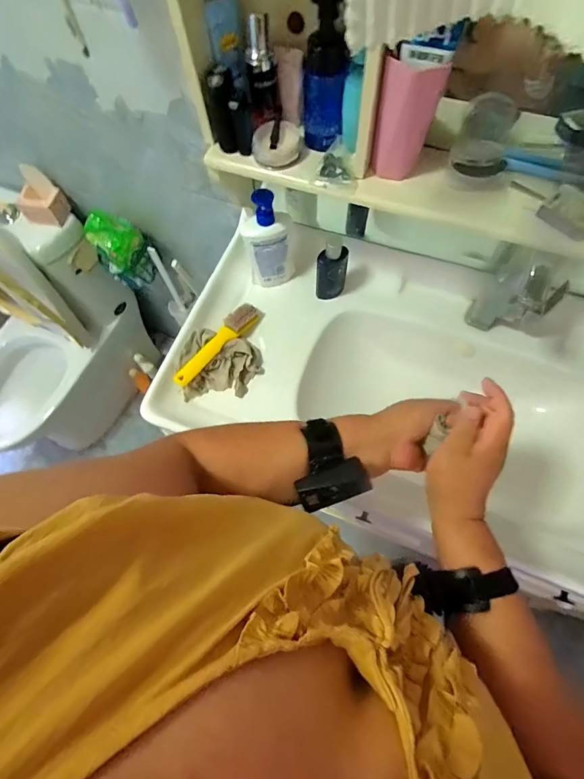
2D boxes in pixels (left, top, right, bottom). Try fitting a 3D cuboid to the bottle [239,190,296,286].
[{"bbox_3d":[-0.040,-0.261,0.695,0.090,0.195,0.048,-15,68,-4],"label":"bottle"}]

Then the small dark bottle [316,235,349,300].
[{"bbox_3d":[0.073,-0.216,0.701,0.053,0.149,0.040,8,69,5],"label":"small dark bottle"}]

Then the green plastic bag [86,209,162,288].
[{"bbox_3d":[-0.425,-0.355,0.986,0.146,0.212,0.094,-28,70,-9],"label":"green plastic bag"}]

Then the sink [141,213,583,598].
[{"bbox_3d":[0.292,0.026,0.690,1.009,0.190,0.457,20,70,10],"label":"sink"}]

